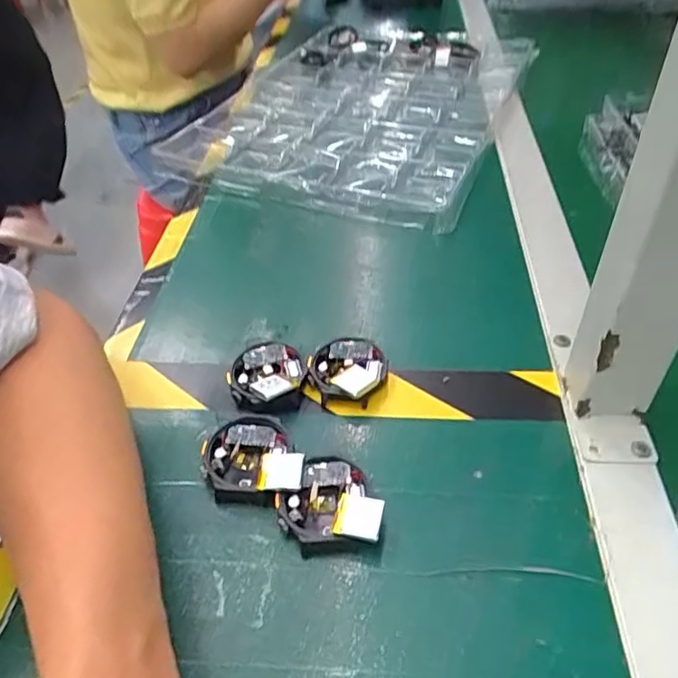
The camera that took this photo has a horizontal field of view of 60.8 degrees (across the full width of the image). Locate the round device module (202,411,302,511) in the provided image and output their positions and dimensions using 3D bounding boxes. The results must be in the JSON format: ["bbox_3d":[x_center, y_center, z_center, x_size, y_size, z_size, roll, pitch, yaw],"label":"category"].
[{"bbox_3d":[-0.047,0.065,0.319,0.054,0.011,0.055,-2,44,2],"label":"round device module"}]

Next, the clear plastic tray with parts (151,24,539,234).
[{"bbox_3d":[0.032,-0.290,0.695,0.333,0.038,0.510,16,47,19],"label":"clear plastic tray with parts"}]

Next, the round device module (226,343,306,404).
[{"bbox_3d":[-0.047,0.023,0.361,0.045,0.015,0.048,-2,44,2],"label":"round device module"}]

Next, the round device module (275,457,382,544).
[{"bbox_3d":[-0.005,0.083,0.296,0.052,0.016,0.044,2,44,5],"label":"round device module"}]

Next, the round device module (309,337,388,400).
[{"bbox_3d":[0.006,0.021,0.364,0.046,0.016,0.046,-2,44,2],"label":"round device module"}]

